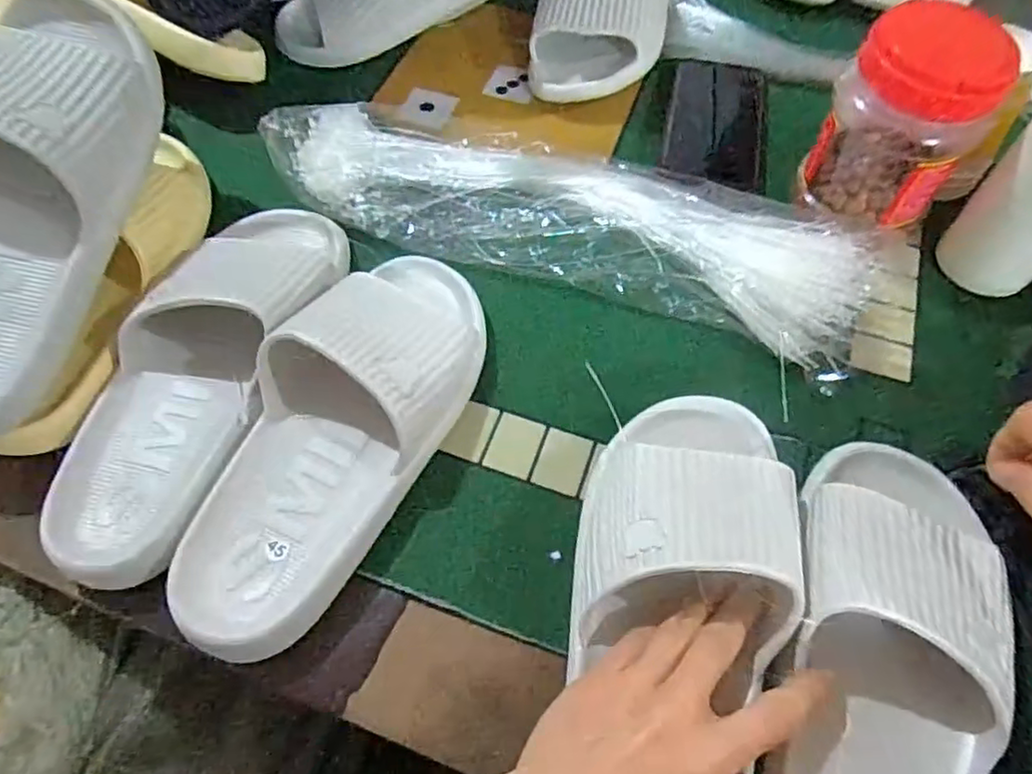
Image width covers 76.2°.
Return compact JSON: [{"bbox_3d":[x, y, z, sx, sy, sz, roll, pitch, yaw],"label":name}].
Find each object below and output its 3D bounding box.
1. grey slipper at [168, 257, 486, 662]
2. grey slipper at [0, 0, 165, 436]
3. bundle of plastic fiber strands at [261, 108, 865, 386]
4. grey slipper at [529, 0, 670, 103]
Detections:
[{"bbox_3d":[-0.101,0.017,0.377,0.099,0.070,0.255,25,63,15],"label":"grey slipper"},{"bbox_3d":[-0.292,-0.112,0.376,0.097,0.088,0.279,9,80,7],"label":"grey slipper"},{"bbox_3d":[0.043,-0.126,0.460,0.403,0.057,0.124,19,61,12],"label":"bundle of plastic fiber strands"},{"bbox_3d":[0.081,-0.347,0.579,0.109,0.069,0.223,10,60,7],"label":"grey slipper"}]

